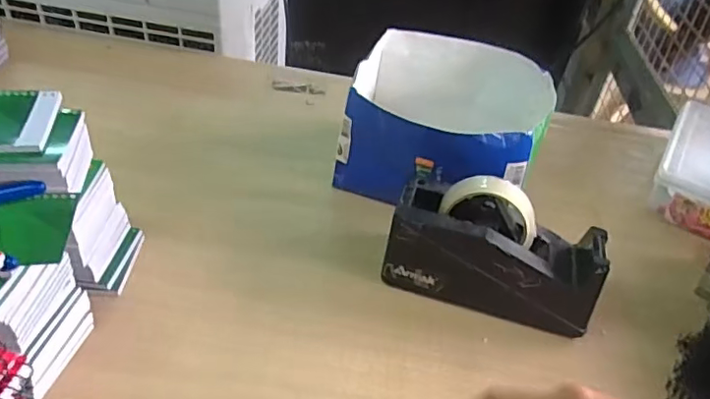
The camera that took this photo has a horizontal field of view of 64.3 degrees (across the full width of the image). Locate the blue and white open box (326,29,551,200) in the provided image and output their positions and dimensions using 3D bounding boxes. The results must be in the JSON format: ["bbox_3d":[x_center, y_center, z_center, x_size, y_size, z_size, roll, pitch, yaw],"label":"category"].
[{"bbox_3d":[0.099,-0.084,0.693,0.230,0.148,0.202,15,39,10],"label":"blue and white open box"}]

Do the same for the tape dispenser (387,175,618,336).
[{"bbox_3d":[0.137,0.051,0.557,0.202,0.114,0.072,14,39,8],"label":"tape dispenser"}]

